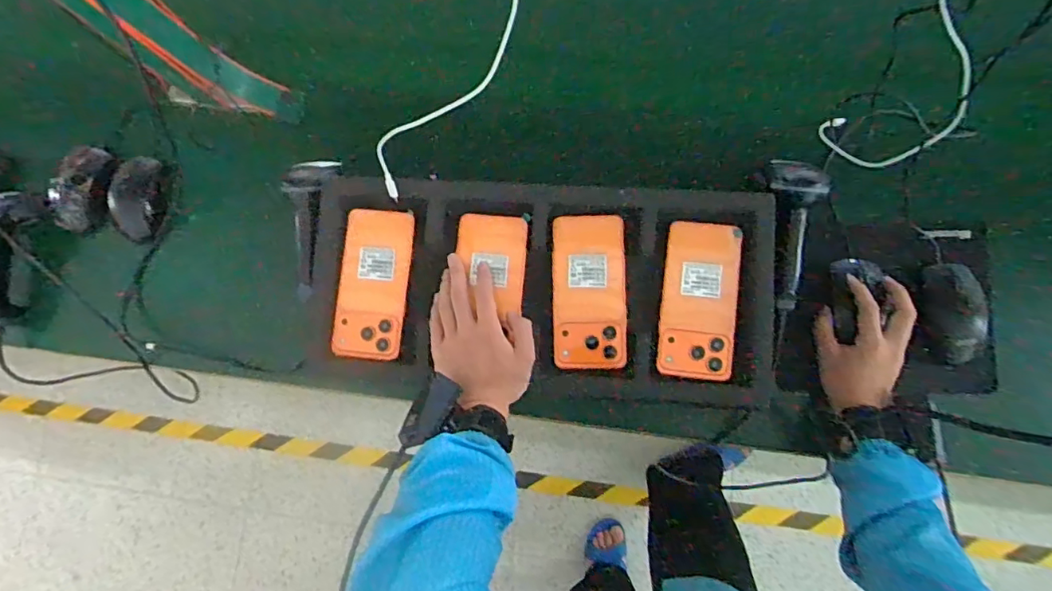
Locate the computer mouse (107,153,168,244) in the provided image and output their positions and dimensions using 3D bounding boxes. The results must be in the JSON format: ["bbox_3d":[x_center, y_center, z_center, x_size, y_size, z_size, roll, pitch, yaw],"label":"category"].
[{"bbox_3d":[-0.493,-0.121,0.693,0.060,0.028,0.102,-2,83,4],"label":"computer mouse"}]

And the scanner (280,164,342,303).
[{"bbox_3d":[-0.250,-0.077,0.637,0.060,0.061,0.157,-5,82,4],"label":"scanner"}]

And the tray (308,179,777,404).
[{"bbox_3d":[0.020,-0.006,0.601,0.503,0.050,0.221,3,83,5],"label":"tray"}]

